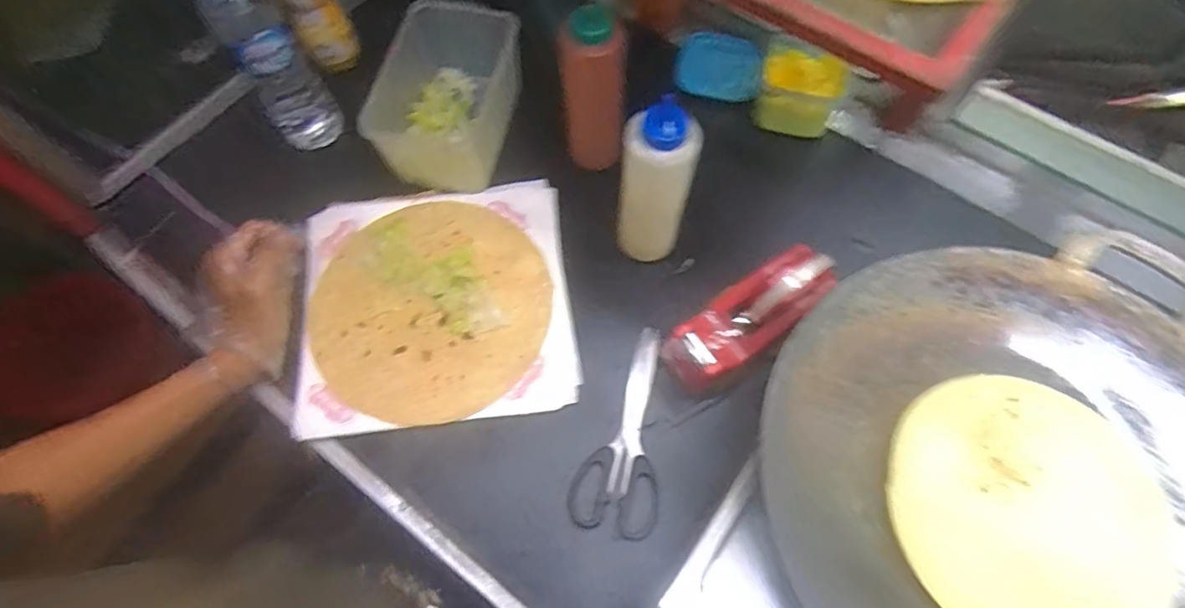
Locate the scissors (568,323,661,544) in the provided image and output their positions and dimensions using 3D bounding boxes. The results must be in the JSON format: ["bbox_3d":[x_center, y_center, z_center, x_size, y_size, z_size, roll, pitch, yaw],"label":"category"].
[{"bbox_3d":[0.032,0.118,0.556,0.079,0.006,0.195,8,71,5],"label":"scissors"}]

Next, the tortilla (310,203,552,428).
[{"bbox_3d":[-0.164,0.000,0.594,0.230,0.012,0.235,-1,70,2],"label":"tortilla"}]

